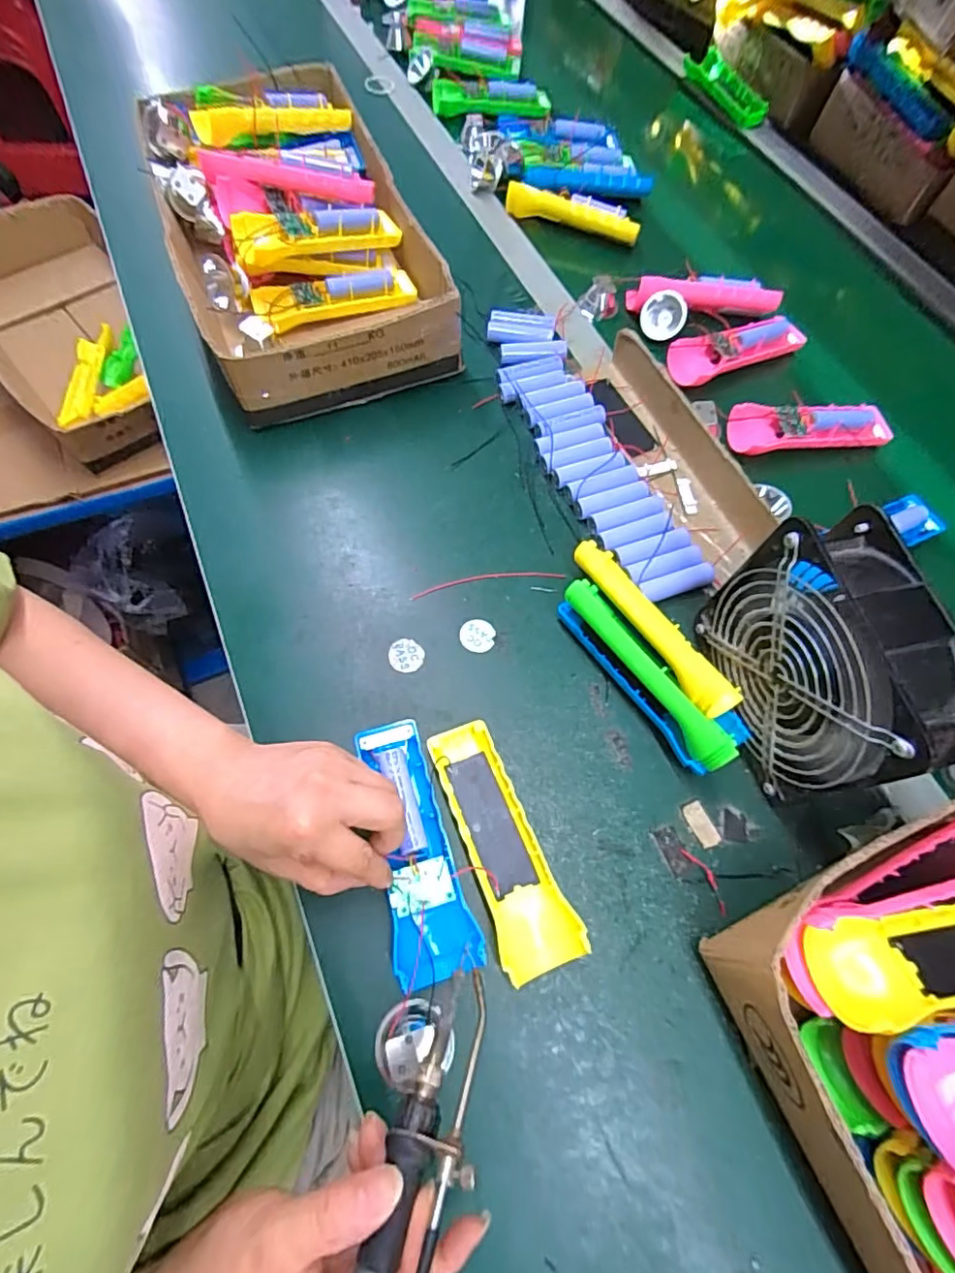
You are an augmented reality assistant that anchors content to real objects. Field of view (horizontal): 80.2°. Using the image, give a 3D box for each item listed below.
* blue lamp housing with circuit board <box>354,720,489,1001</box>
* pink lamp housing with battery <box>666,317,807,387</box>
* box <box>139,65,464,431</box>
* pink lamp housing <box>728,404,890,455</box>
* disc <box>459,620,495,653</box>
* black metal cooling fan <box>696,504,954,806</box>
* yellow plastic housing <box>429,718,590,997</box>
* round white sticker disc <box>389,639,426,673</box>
[{"bbox_3d":[-0.039,0.129,0.358,0.049,0.033,0.156,-12,67,-8],"label":"blue lamp housing with circuit board"},{"bbox_3d":[0.261,-0.292,0.577,0.162,0.026,0.037,-20,68,-11],"label":"pink lamp housing with battery"},{"bbox_3d":[-0.180,-0.405,0.564,0.224,0.099,0.411,-19,68,-11],"label":"box"},{"bbox_3d":[0.316,-0.197,0.542,0.156,0.035,0.042,-4,65,-4],"label":"pink lamp housing"},{"bbox_3d":[0.000,-0.001,0.440,0.027,0.004,0.027,1,65,-2],"label":"disc"},{"bbox_3d":[0.215,0.022,0.358,0.062,0.148,0.144,-12,66,-8],"label":"black metal cooling fan"},{"bbox_3d":[0.013,0.134,0.367,0.048,0.024,0.155,-22,68,-12],"label":"yellow plastic housing"},{"bbox_3d":[-0.054,0.014,0.429,0.024,0.004,0.027,-37,72,-18],"label":"round white sticker disc"}]

